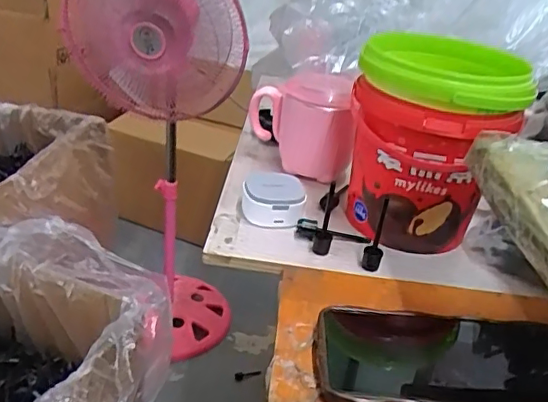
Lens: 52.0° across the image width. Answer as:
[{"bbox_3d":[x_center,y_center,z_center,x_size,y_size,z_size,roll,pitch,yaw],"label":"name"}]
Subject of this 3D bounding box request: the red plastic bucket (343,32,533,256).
[{"bbox_3d":[0.128,-0.048,0.476,0.127,0.153,0.130,15,30,15],"label":"red plastic bucket"}]

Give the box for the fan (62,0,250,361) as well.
[{"bbox_3d":[-0.252,-0.089,1.211,0.338,0.842,0.299,-2,30,-16],"label":"fan"}]

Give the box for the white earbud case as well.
[{"bbox_3d":[-0.001,-0.002,0.494,0.053,0.029,0.052,7,29,0],"label":"white earbud case"}]

